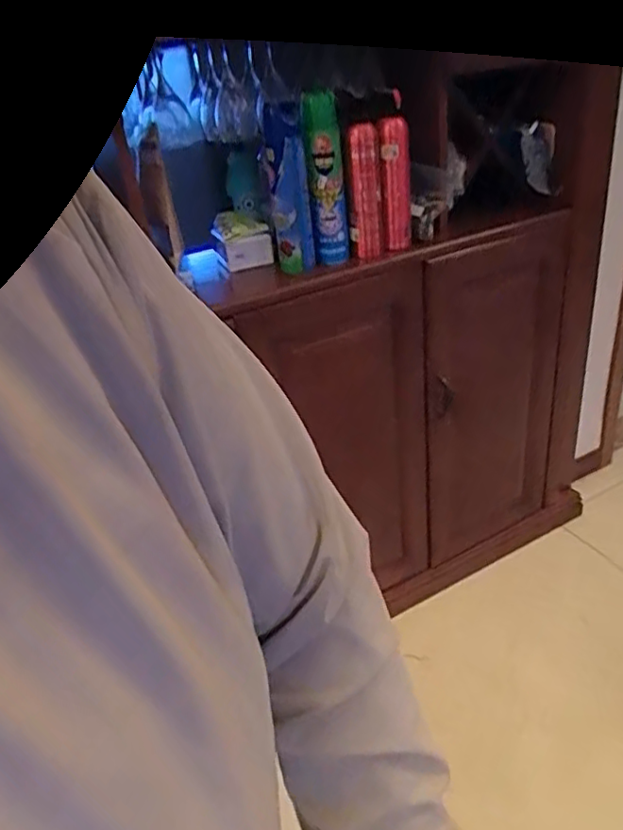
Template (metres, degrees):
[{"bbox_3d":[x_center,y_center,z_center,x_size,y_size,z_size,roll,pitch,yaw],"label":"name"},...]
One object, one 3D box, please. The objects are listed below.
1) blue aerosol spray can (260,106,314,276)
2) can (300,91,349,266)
[{"bbox_3d":[-0.041,-0.375,1.052,0.063,0.265,0.070,-8,29,-4],"label":"blue aerosol spray can"},{"bbox_3d":[0.025,-0.396,1.069,0.059,0.277,0.073,-3,29,5],"label":"can"}]

